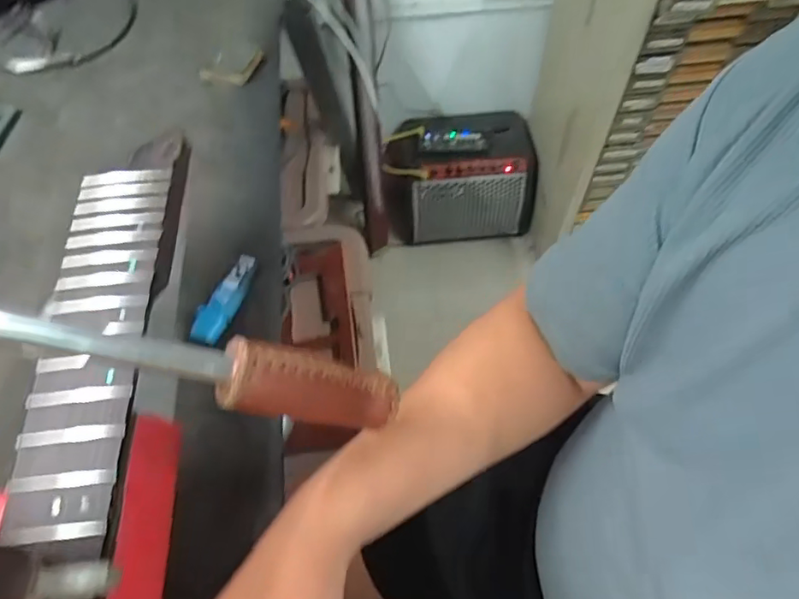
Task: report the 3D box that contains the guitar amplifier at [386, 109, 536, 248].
[{"bbox_3d":[0.141,-0.310,1.347,0.361,0.259,0.203,-6,57,-2],"label":"guitar amplifier"}]

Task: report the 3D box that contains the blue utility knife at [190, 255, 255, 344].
[{"bbox_3d":[-0.144,-0.001,0.440,0.028,0.009,0.082,14,59,10],"label":"blue utility knife"}]

